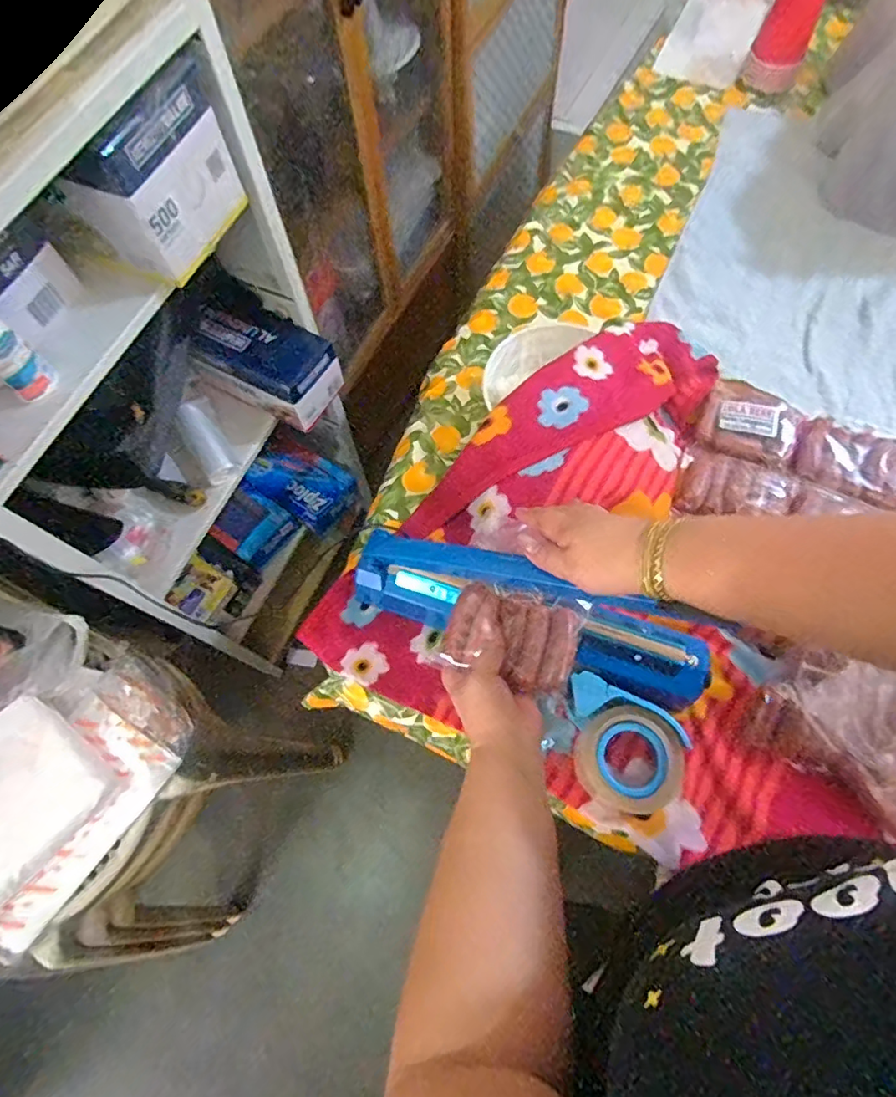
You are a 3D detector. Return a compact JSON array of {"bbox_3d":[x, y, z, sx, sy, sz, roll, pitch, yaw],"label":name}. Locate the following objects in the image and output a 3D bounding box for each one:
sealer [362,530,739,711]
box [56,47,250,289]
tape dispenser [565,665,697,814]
[{"bbox_3d":[0.086,0.070,0.595,0.379,0.117,0.076,18,70,7],"label":"sealer"},{"bbox_3d":[-0.302,-0.378,0.556,0.090,0.145,0.160,17,70,8],"label":"box"},{"bbox_3d":[0.176,0.209,0.577,0.129,0.045,0.118,22,70,10],"label":"tape dispenser"}]

